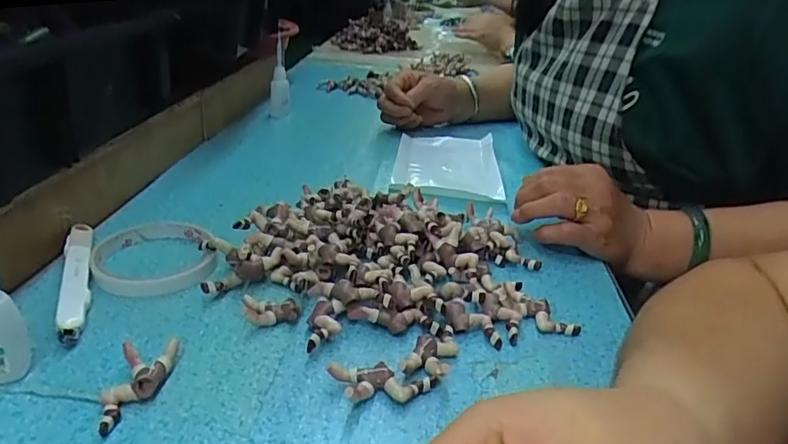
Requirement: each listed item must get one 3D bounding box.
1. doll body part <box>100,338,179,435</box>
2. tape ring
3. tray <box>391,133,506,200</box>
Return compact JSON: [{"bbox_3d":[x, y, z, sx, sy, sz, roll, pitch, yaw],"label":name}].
[{"bbox_3d":[-0.134,0.085,0.282,0.027,0.015,0.055,3,27,-5],"label":"doll body part"},{"bbox_3d":[-0.175,0.024,0.398,0.080,0.012,0.091,-5,29,-20],"label":"tape ring"},{"bbox_3d":[0.064,-0.069,0.641,0.121,0.023,0.203,6,27,1],"label":"tray"}]

